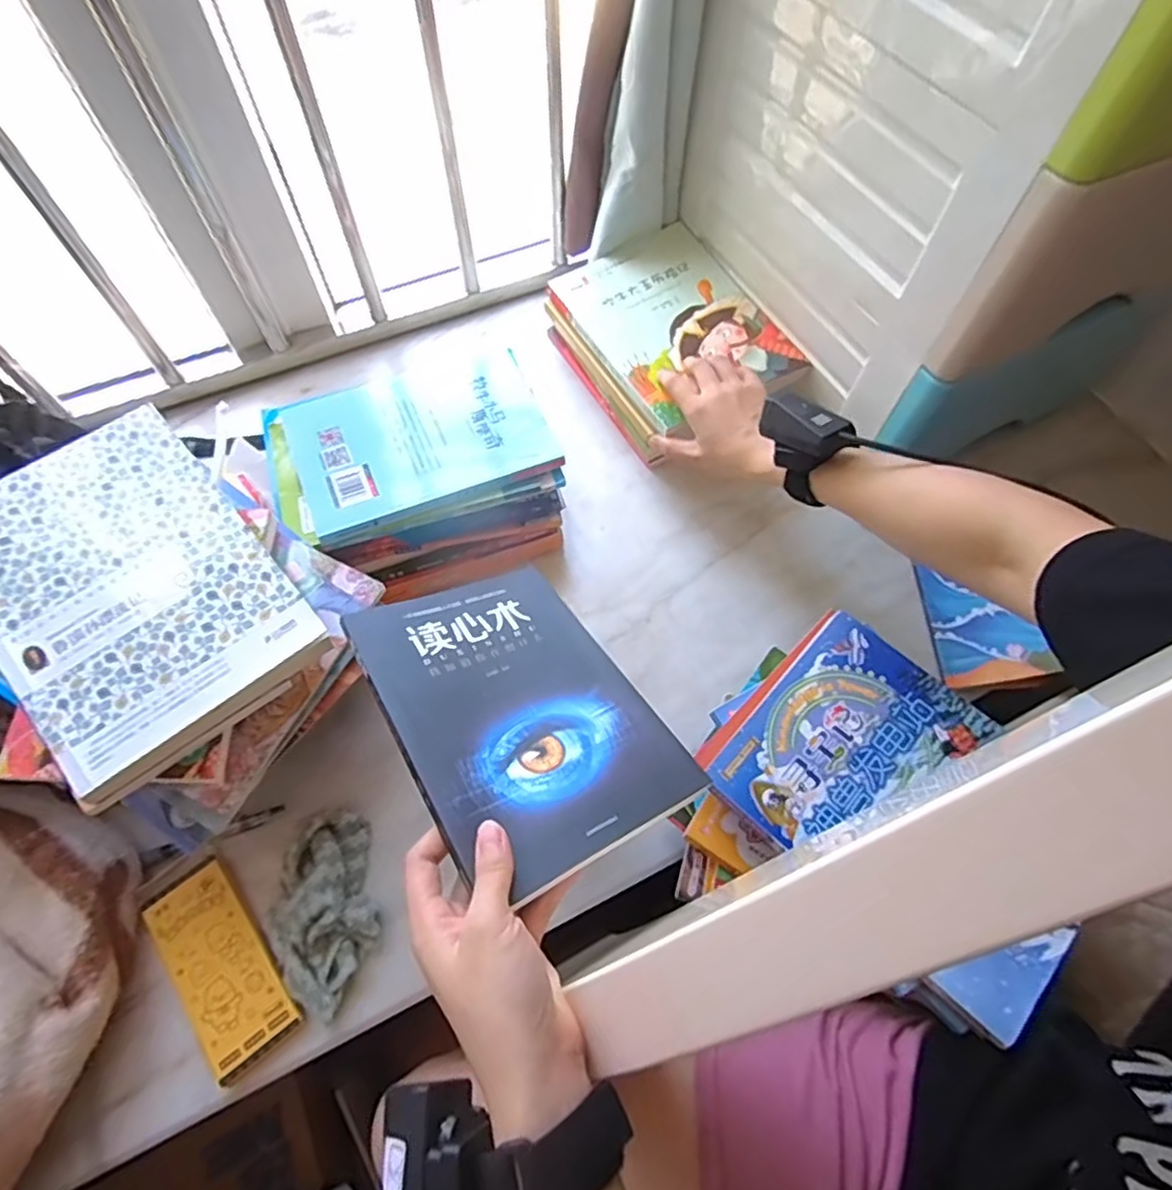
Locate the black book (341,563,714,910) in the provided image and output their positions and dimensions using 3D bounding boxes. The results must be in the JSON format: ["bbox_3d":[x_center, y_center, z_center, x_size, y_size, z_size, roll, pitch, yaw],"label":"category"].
[{"bbox_3d":[-0.043,0.064,0.400,0.145,0.011,0.207,-19,53,-29],"label":"black book"}]

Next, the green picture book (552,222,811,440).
[{"bbox_3d":[0.089,-0.274,0.666,0.168,0.018,0.229,-28,68,-11],"label":"green picture book"}]

